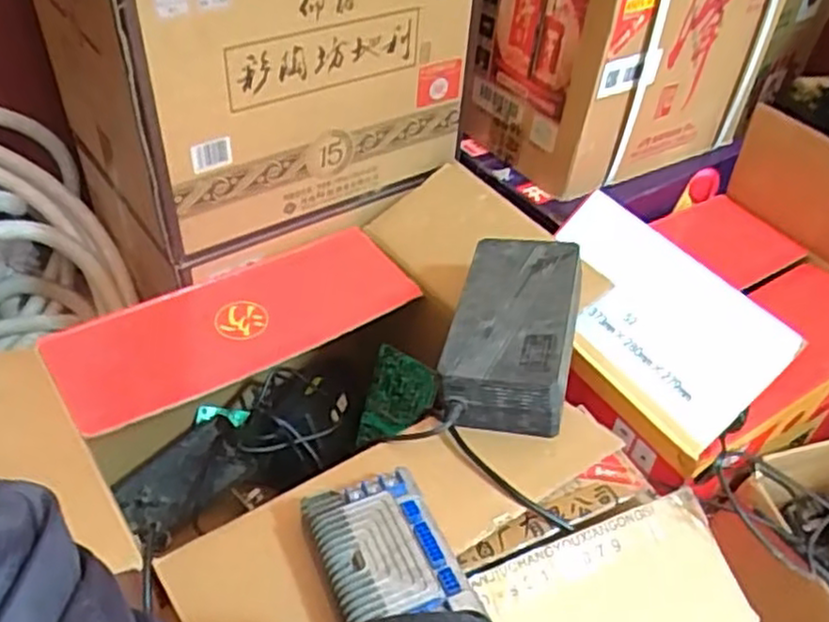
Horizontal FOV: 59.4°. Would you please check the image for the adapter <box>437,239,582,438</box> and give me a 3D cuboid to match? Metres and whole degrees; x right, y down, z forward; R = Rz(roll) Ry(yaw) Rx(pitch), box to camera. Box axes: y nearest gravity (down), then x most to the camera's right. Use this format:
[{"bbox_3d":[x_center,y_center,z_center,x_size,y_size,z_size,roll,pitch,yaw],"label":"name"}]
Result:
[{"bbox_3d":[0.092,0.015,0.678,0.106,0.076,0.185,12,44,7],"label":"adapter"}]

